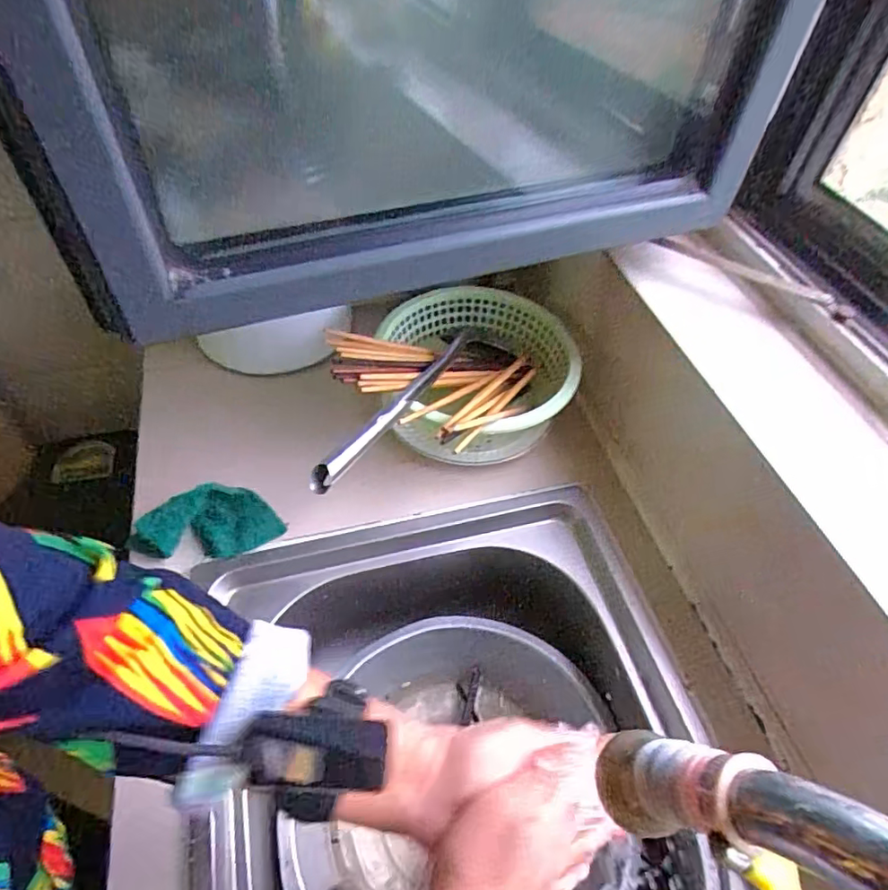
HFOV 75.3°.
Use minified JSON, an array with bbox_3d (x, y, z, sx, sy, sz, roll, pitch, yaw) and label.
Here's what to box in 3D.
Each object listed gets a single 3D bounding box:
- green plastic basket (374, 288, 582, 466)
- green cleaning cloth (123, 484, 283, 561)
[{"bbox_3d":[0.043,-0.075,0.649,0.208,0.088,0.204,-9,54,-8],"label":"green plastic basket"},{"bbox_3d":[-0.220,0.072,0.544,0.127,0.008,0.066,4,83,-22],"label":"green cleaning cloth"}]

